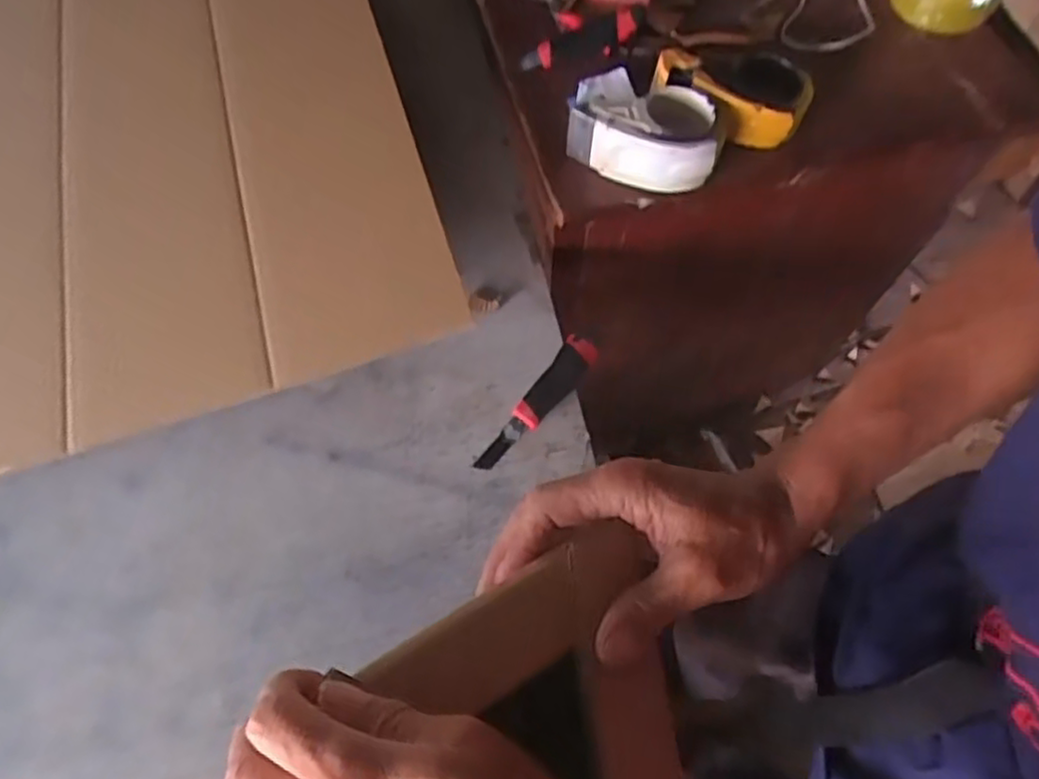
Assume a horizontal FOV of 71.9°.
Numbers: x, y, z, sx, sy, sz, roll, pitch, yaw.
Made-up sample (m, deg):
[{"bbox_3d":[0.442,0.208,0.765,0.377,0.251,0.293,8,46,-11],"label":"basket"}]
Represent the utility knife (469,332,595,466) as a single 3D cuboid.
[{"bbox_3d":[0.021,0.017,0.755,0.038,0.031,0.185,31,64,13],"label":"utility knife"}]

